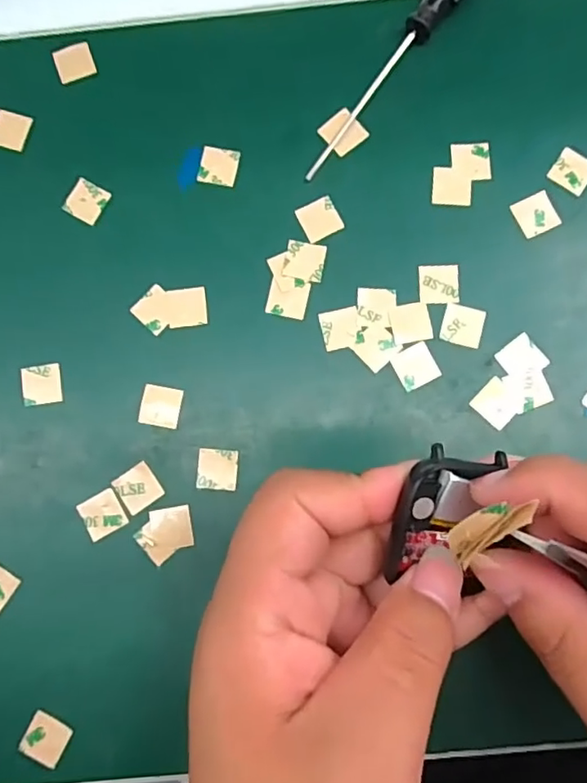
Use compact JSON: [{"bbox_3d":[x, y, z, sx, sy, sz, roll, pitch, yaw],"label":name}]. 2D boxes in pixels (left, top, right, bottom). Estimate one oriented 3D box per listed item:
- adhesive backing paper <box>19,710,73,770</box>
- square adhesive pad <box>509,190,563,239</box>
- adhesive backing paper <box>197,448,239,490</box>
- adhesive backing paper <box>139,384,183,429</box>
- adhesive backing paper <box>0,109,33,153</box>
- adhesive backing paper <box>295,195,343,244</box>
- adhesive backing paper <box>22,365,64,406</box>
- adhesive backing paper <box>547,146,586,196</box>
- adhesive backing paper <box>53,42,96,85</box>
[{"bbox_3d":[-0.090,0.127,0.214,0.016,0.004,0.014,29,73,-2],"label":"adhesive backing paper"},{"bbox_3d":[0.096,-0.070,0.232,0.015,0.004,0.015,-26,83,-1],"label":"square adhesive pad"},{"bbox_3d":[-0.029,0.030,0.225,0.015,0.004,0.015,4,84,1],"label":"adhesive backing paper"},{"bbox_3d":[-0.051,0.006,0.228,0.015,0.004,0.015,10,79,1],"label":"adhesive backing paper"},{"bbox_3d":[-0.118,-0.109,0.244,0.015,0.004,0.016,15,84,4],"label":"adhesive backing paper"},{"bbox_3d":[0.011,-0.069,0.234,0.016,0.004,0.015,-26,83,-1],"label":"adhesive backing paper"},{"bbox_3d":[-0.099,-0.003,0.229,0.016,0.004,0.015,-6,83,1],"label":"adhesive backing paper"},{"bbox_3d":[0.111,-0.088,0.234,0.016,0.004,0.016,34,85,5],"label":"adhesive backing paper"},{"bbox_3d":[-0.092,-0.139,0.249,0.016,0.004,0.016,-18,83,-5],"label":"adhesive backing paper"}]

